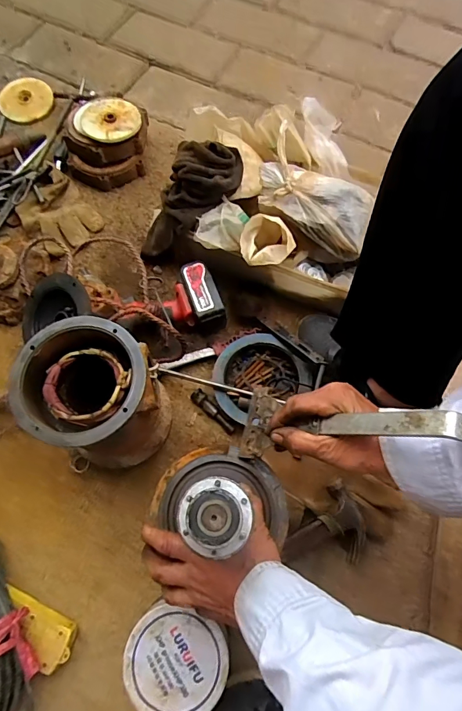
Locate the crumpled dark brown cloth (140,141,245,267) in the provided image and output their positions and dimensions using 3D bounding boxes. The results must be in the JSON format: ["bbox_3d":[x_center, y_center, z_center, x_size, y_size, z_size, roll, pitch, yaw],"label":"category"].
[{"bbox_3d":[-0.083,-0.246,0.696,0.074,0.241,0.116,-2,60,-48],"label":"crumpled dark brown cloth"}]

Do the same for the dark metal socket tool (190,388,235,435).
[{"bbox_3d":[-0.028,0.089,0.663,0.021,0.022,0.085,-43,77,-13],"label":"dark metal socket tool"}]

